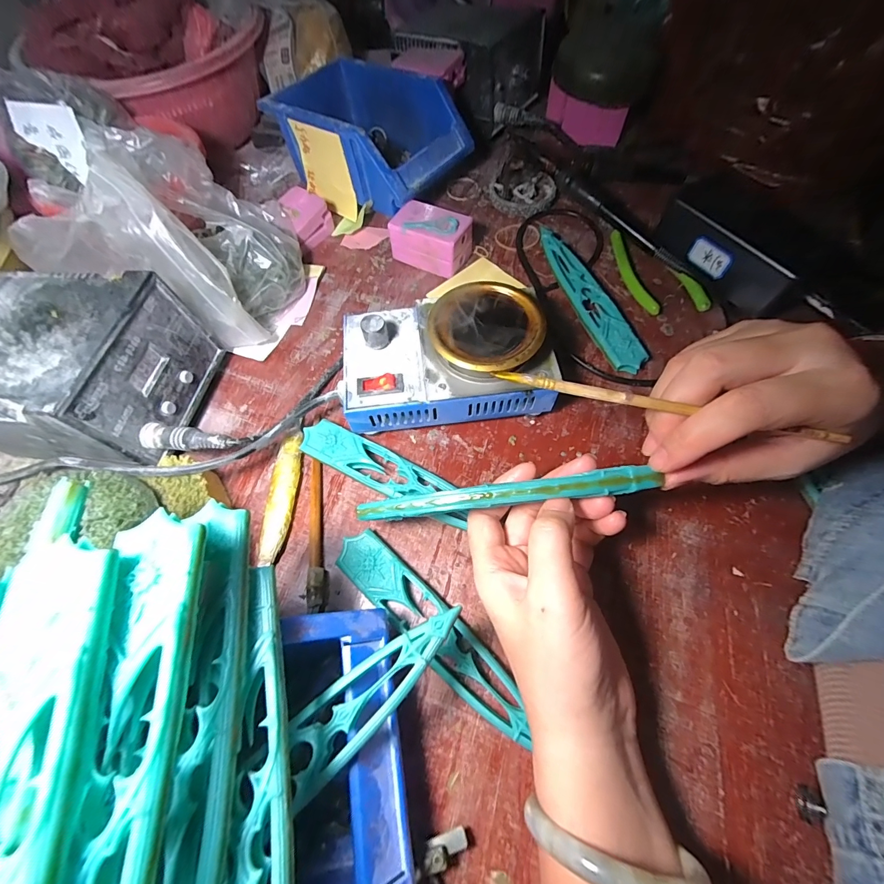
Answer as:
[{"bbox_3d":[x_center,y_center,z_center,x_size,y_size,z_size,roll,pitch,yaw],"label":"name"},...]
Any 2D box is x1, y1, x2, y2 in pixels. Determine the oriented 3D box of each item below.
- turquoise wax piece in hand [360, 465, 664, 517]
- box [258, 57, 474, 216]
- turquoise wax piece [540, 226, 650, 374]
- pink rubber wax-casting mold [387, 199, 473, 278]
[{"bbox_3d":[0.030,0.029,0.215,0.163,0.009,0.013,-8,63,11],"label":"turquoise wax piece in hand"},{"bbox_3d":[-0.074,-0.310,0.404,0.181,0.083,0.122,31,69,16],"label":"box"},{"bbox_3d":[0.130,-0.131,0.345,0.033,0.019,0.164,-16,64,-6],"label":"turquoise wax piece"},{"bbox_3d":[-0.009,-0.193,0.368,0.068,0.042,0.043,26,67,14],"label":"pink rubber wax-casting mold"}]

